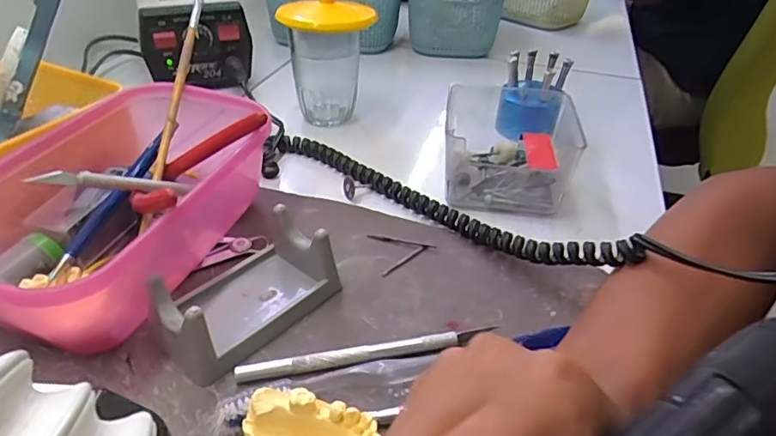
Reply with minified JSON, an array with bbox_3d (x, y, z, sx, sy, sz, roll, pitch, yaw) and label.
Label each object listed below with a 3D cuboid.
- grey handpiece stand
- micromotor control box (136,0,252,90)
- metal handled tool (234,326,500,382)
[{"bbox_3d":[-0.078,0.036,0.296,0.058,0.038,0.096,28,43,29],"label":"grey handpiece stand"},{"bbox_3d":[-0.201,-0.194,0.563,0.098,0.075,0.128,-10,38,-17],"label":"micromotor control box"},{"bbox_3d":[-0.010,0.070,0.280,0.132,0.008,0.008,-6,37,-13],"label":"metal handled tool"}]

